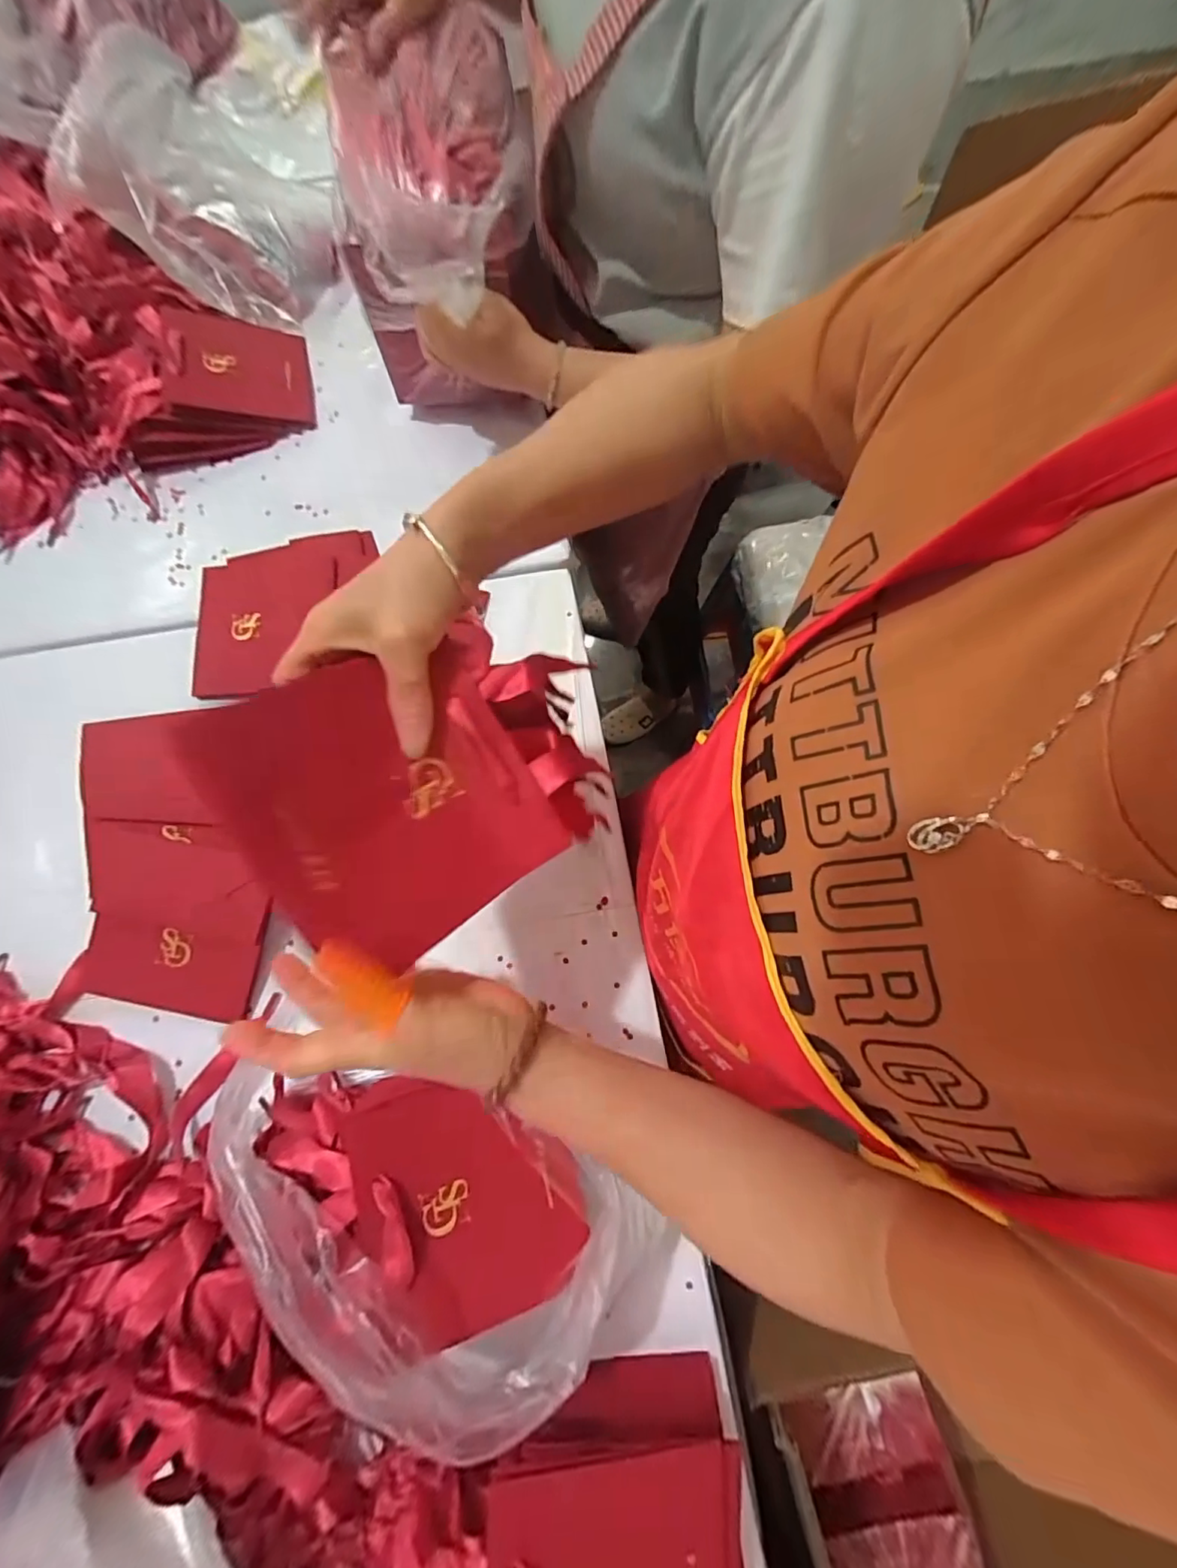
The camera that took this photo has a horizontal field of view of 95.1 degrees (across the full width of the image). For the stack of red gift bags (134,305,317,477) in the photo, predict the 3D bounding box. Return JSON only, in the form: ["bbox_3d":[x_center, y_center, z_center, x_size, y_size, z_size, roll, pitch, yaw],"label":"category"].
[{"bbox_3d":[-0.399,-0.431,0.572,0.181,0.051,0.160,-16,75,-3],"label":"stack of red gift bags"}]

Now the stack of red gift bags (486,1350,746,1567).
[{"bbox_3d":[0.019,0.458,0.317,0.146,0.086,0.144,2,75,2],"label":"stack of red gift bags"}]

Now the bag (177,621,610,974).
[{"bbox_3d":[-0.077,-0.002,0.270,0.169,0.021,0.134,-32,101,-31],"label":"bag"}]

